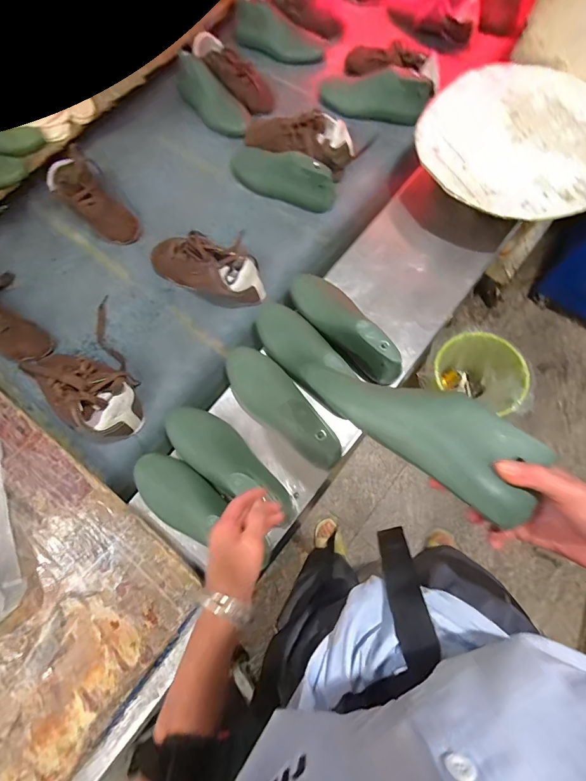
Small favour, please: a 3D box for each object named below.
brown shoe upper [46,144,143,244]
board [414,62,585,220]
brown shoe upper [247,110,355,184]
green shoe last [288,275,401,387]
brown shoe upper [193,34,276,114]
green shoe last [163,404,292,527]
[{"bbox_3d":[-0.440,-0.421,0.795,0.108,0.087,0.231,-39,89,-10],"label":"brown shoe upper"},{"bbox_3d":[0.418,-0.463,0.663,0.341,0.016,0.349,-30,73,-1],"label":"board"},{"bbox_3d":[0.019,-0.576,0.823,0.259,0.088,0.114,24,76,10],"label":"brown shoe upper"},{"bbox_3d":[0.090,-0.121,0.637,0.093,0.094,0.264,-32,73,-6],"label":"green shoe last"},{"bbox_3d":[-0.155,-0.775,0.885,0.245,0.070,0.076,42,80,14],"label":"brown shoe upper"},{"bbox_3d":[-0.108,0.107,0.578,0.259,0.077,0.085,35,77,16],"label":"green shoe last"}]

